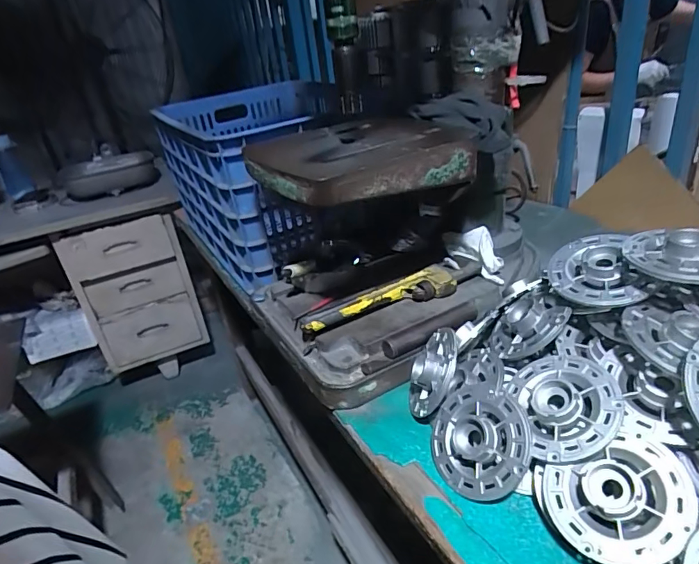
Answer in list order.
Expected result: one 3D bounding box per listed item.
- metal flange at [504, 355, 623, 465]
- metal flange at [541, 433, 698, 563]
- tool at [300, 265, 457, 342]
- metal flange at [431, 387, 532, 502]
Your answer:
[{"bbox_3d":[0.208,0.116,0.446,0.089,0.032,0.105,-28,34,16],"label":"metal flange"},{"bbox_3d":[0.226,0.185,0.391,0.113,0.032,0.092,-32,43,13],"label":"metal flange"},{"bbox_3d":[0.040,0.026,0.675,0.227,0.028,0.058,-17,30,-16],"label":"tool"},{"bbox_3d":[0.129,0.161,0.473,0.024,0.107,0.105,29,3,-38],"label":"metal flange"}]

